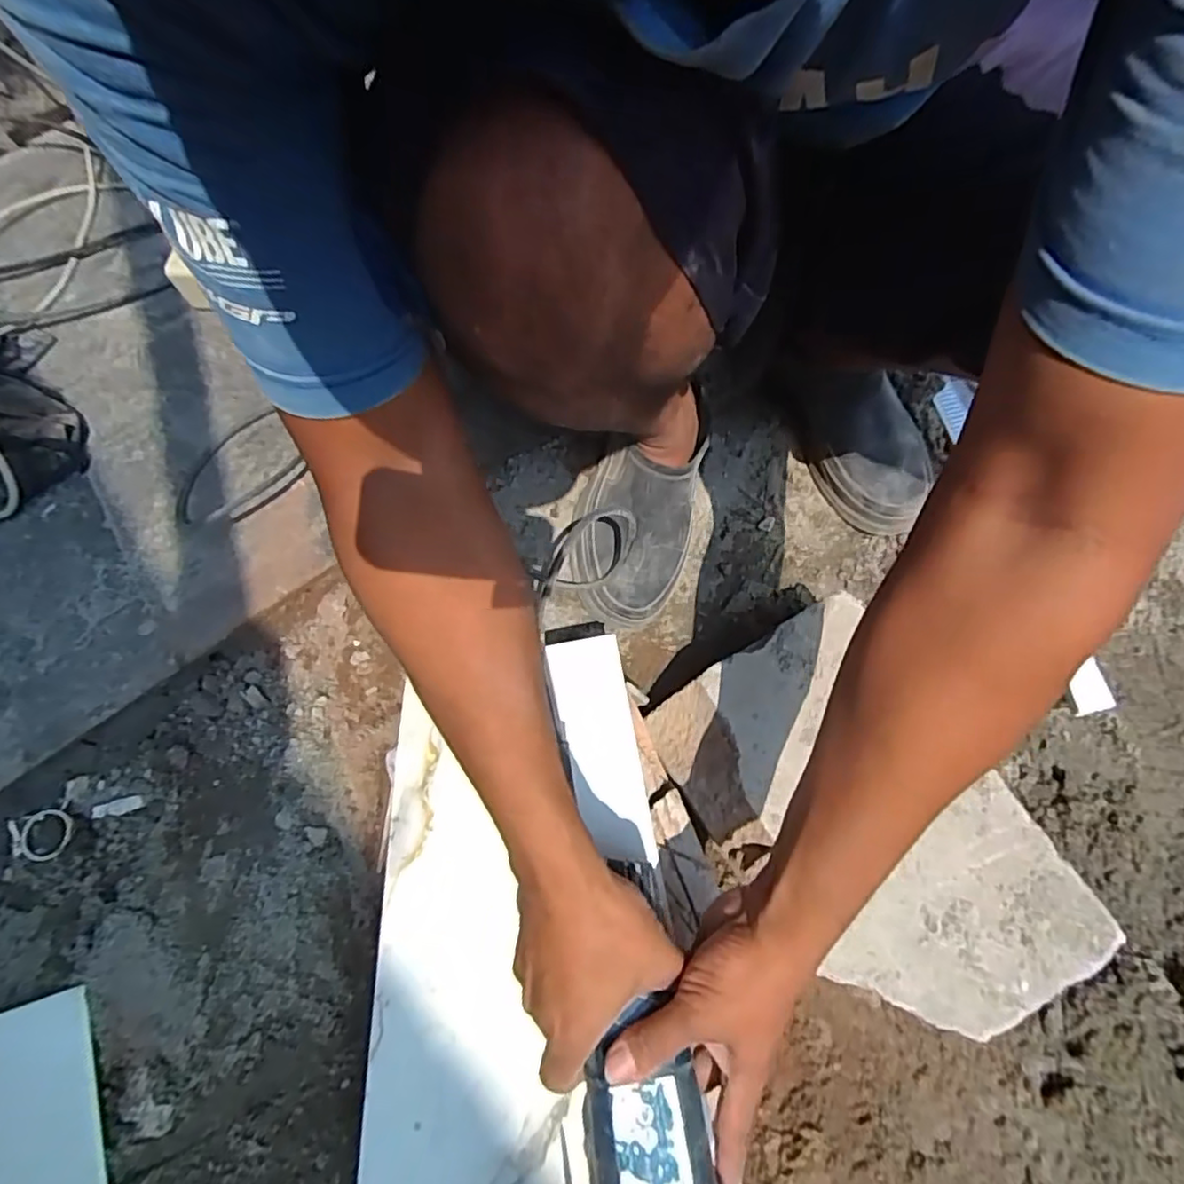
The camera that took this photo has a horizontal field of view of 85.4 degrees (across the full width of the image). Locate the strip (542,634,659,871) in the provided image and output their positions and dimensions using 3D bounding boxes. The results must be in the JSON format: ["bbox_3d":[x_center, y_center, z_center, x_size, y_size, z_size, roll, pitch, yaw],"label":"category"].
[{"bbox_3d":[0.007,0.114,0.477,0.054,0.010,0.163,-13,65,2],"label":"strip"}]

